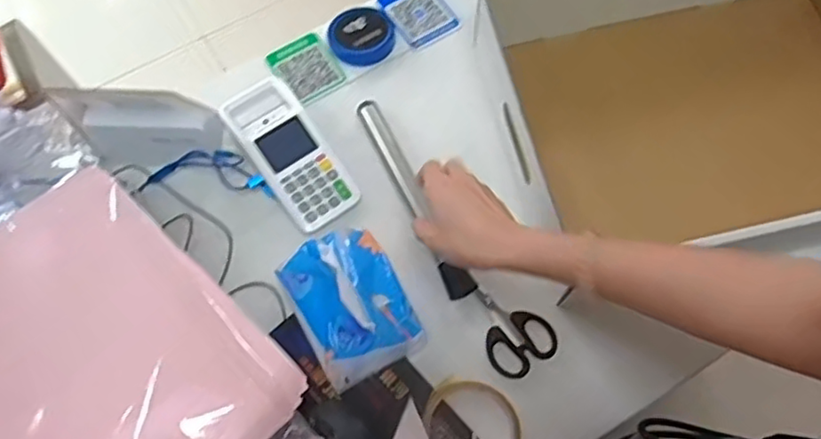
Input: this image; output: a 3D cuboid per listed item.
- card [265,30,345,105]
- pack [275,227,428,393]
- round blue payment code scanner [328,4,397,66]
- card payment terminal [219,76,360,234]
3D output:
[{"bbox_3d":[-0.120,-0.176,0.755,0.065,0.008,0.079,-33,75,-11],"label":"card"},{"bbox_3d":[-0.055,0.076,0.614,0.098,0.081,0.129,-28,70,-11],"label":"pack"},{"bbox_3d":[-0.056,-0.222,0.777,0.075,0.019,0.082,0,68,0],"label":"round blue payment code scanner"},{"bbox_3d":[-0.130,-0.075,0.694,0.077,0.044,0.181,-34,71,-12],"label":"card payment terminal"}]

